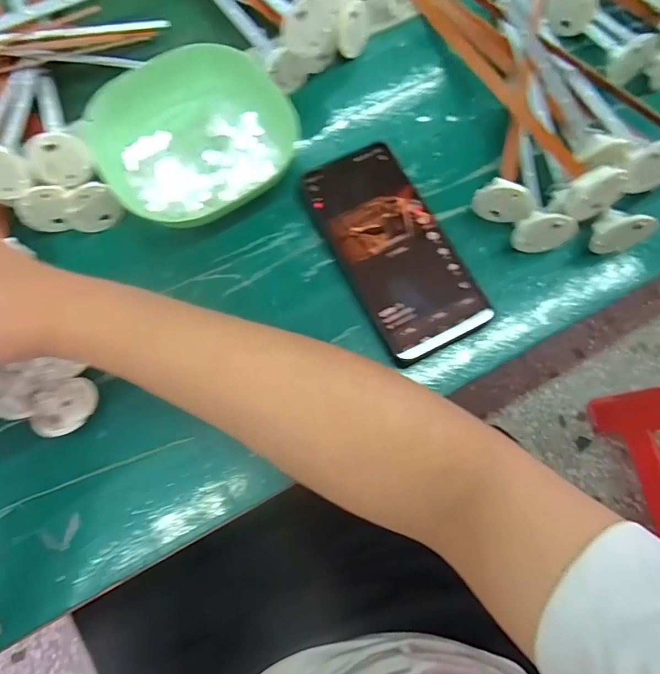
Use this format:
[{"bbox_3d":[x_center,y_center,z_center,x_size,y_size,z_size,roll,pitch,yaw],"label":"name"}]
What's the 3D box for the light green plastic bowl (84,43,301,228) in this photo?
[{"bbox_3d":[-0.107,-0.161,0.340,0.145,0.039,0.137,-38,75,-10],"label":"light green plastic bowl"}]

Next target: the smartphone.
[{"bbox_3d":[0.044,-0.066,0.315,0.076,0.011,0.160,-26,73,-7],"label":"smartphone"}]

